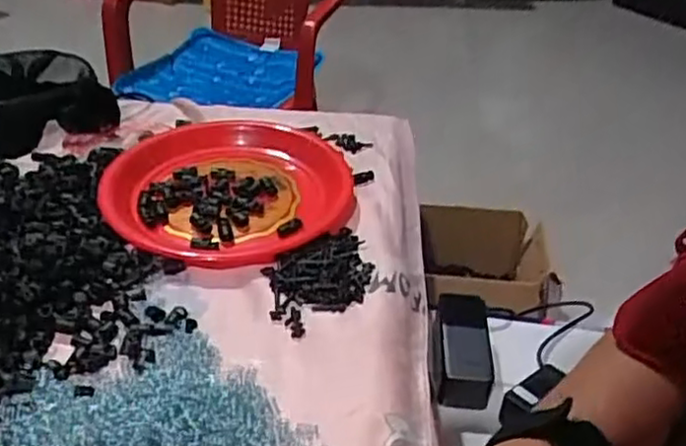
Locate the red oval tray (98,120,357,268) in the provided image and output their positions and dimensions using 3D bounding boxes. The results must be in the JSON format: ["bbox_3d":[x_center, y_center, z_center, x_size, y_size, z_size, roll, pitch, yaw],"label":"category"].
[{"bbox_3d":[-0.119,-0.044,0.763,0.259,0.028,0.262,-3,34,-8],"label":"red oval tray"}]

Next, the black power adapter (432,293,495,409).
[{"bbox_3d":[0.133,0.138,0.784,0.062,0.043,0.144,7,34,5],"label":"black power adapter"}]

